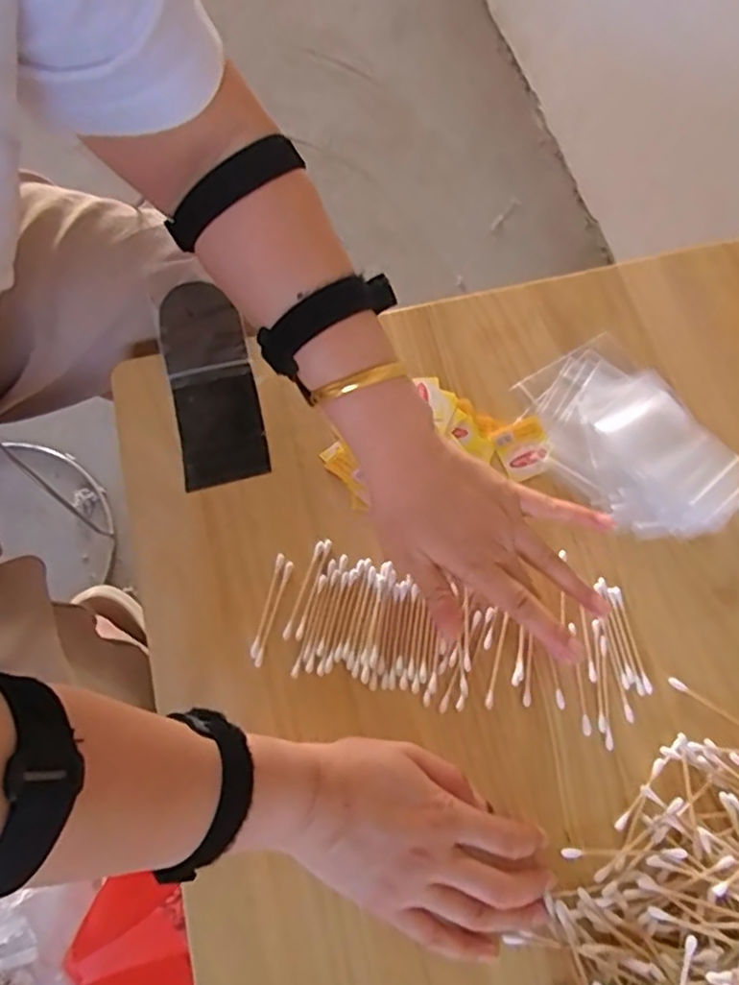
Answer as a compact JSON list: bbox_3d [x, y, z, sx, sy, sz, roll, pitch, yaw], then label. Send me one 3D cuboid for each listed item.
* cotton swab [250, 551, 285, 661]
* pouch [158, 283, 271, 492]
[{"bbox_3d":[-0.071,0.076,0.452,0.007,0.004,0.072,14,69,4],"label":"cotton swab"},{"bbox_3d":[-0.122,-0.083,0.509,0.063,0.010,0.162,-11,77,-10],"label":"pouch"}]

